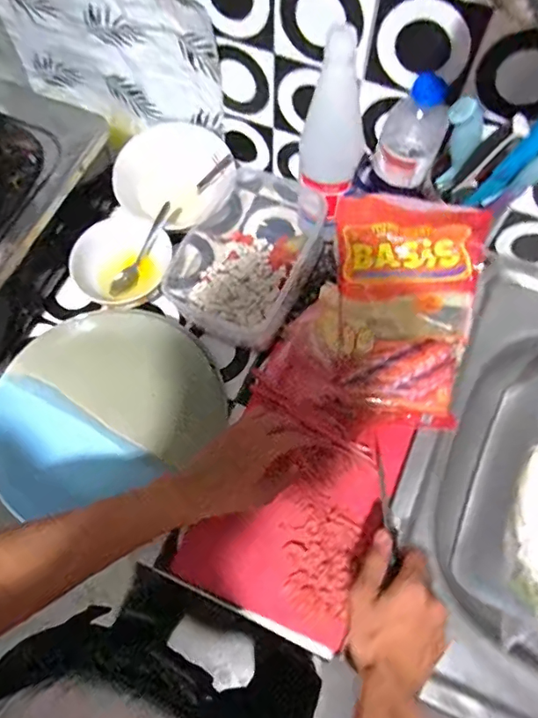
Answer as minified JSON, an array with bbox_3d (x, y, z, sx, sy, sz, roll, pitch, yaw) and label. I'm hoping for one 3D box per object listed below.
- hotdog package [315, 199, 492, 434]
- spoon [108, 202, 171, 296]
[{"bbox_3d":[0.136,-0.052,0.543,0.167,0.055,0.222,15,100,7],"label":"hotdog package"},{"bbox_3d":[-0.152,-0.129,0.616,0.021,0.014,0.128,40,104,15],"label":"spoon"}]

